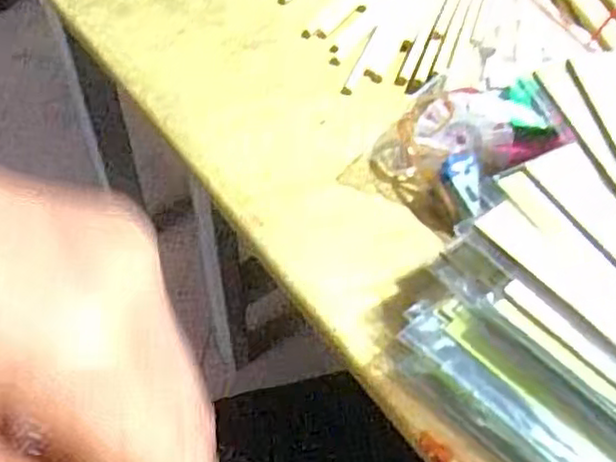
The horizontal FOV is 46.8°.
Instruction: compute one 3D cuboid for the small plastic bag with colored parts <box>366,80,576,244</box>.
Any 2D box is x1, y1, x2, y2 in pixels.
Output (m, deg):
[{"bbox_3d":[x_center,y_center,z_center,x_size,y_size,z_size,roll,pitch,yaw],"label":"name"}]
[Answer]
[{"bbox_3d":[0.067,-0.038,0.298,0.070,0.025,0.053,-35,62,-24],"label":"small plastic bag with colored parts"}]

